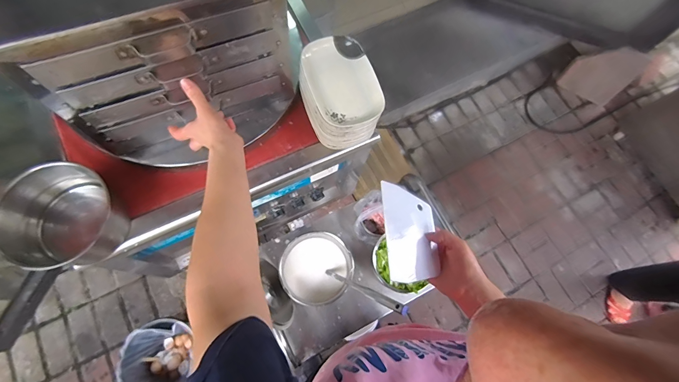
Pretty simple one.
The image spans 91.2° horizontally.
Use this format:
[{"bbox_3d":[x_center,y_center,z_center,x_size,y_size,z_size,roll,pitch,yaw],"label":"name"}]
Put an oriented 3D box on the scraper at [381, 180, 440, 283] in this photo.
[{"bbox_3d":[0.104,0.061,0.480,0.095,0.005,0.143,17,56,-28],"label":"scraper"}]

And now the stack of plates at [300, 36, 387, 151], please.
[{"bbox_3d":[-0.001,-0.189,0.645,0.144,0.094,0.181,-15,73,-9],"label":"stack of plates"}]

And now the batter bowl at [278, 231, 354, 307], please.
[{"bbox_3d":[-0.059,0.201,0.864,0.171,0.077,0.177,1,71,-4],"label":"batter bowl"}]

